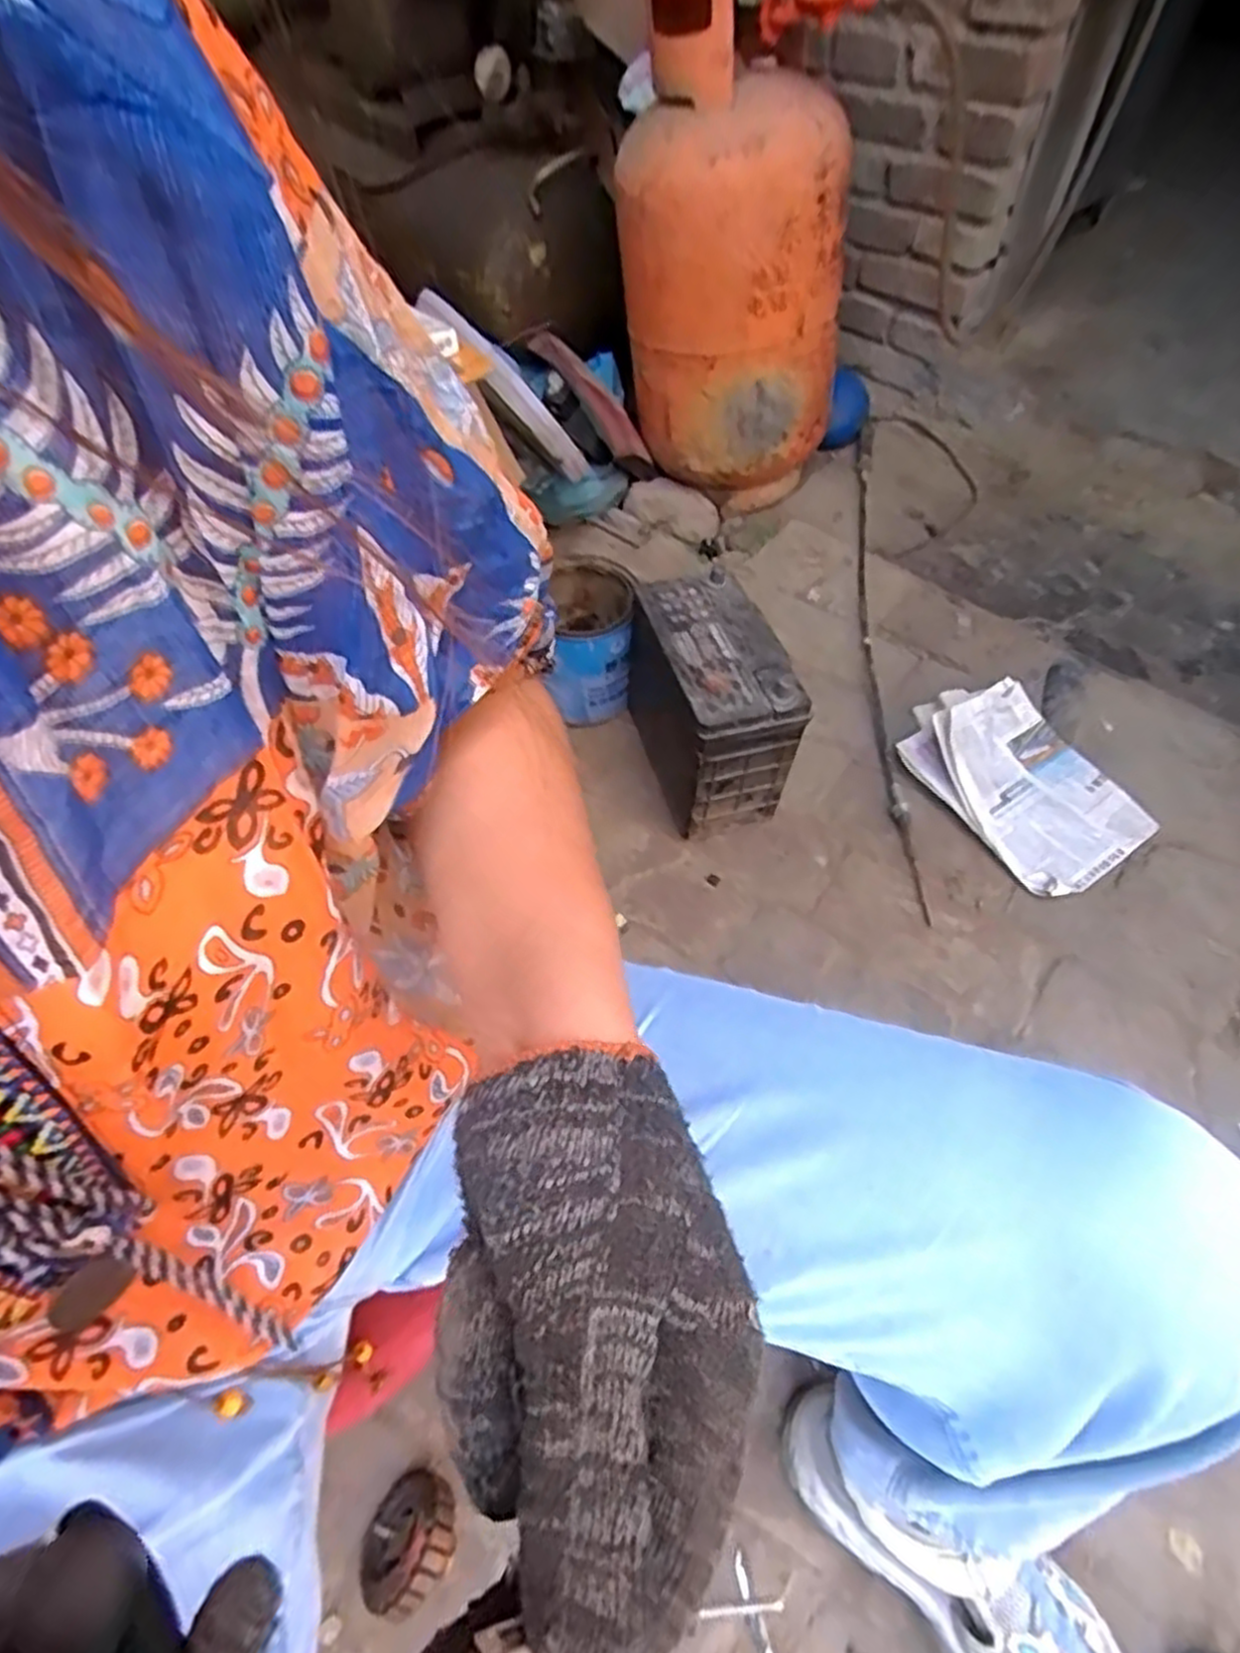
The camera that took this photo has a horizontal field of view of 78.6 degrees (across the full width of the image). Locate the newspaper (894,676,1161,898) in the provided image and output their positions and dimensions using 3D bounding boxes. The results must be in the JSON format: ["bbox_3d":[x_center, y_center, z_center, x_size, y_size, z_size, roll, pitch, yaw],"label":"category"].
[{"bbox_3d":[0.495,-0.068,0.941,0.208,0.073,0.298,-30,60,-18],"label":"newspaper"}]

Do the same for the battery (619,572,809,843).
[{"bbox_3d":[0.104,-0.144,0.912,0.129,0.216,0.240,-17,57,-10],"label":"battery"}]

